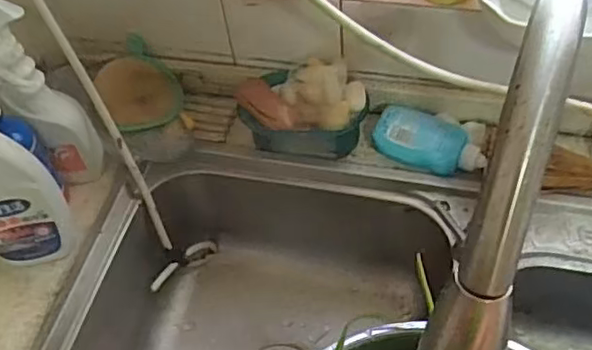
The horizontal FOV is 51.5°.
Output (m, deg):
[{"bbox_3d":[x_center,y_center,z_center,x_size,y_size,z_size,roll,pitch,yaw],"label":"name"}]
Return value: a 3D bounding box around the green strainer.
[{"bbox_3d":[-0.201,-0.111,0.791,0.099,0.018,0.139,-19,75,-20],"label":"green strainer"}]

